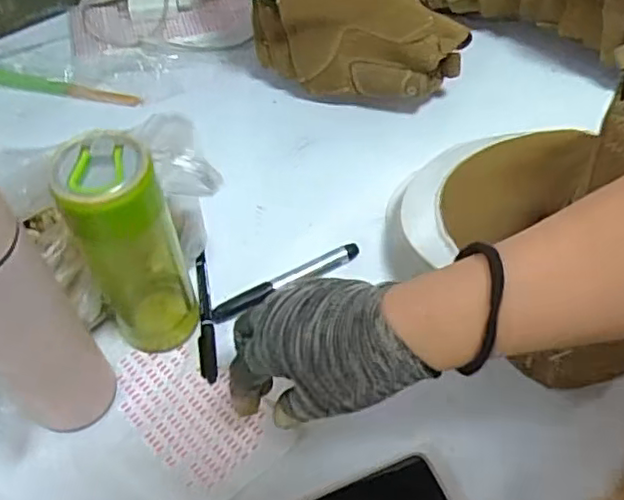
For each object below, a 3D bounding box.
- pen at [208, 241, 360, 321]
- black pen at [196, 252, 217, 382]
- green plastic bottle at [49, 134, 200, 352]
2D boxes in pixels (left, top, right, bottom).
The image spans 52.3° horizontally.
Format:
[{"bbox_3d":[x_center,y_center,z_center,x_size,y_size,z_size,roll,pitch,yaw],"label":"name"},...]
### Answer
[{"bbox_3d":[-0.022,0.025,0.541,0.138,0.011,0.014,-25,57,-16],"label":"pen"},{"bbox_3d":[-0.089,0.052,0.525,0.014,0.010,0.117,-8,54,-4],"label":"black pen"},{"bbox_3d":[-0.125,0.004,0.453,0.070,0.187,0.060,-27,57,-17],"label":"green plastic bottle"}]

